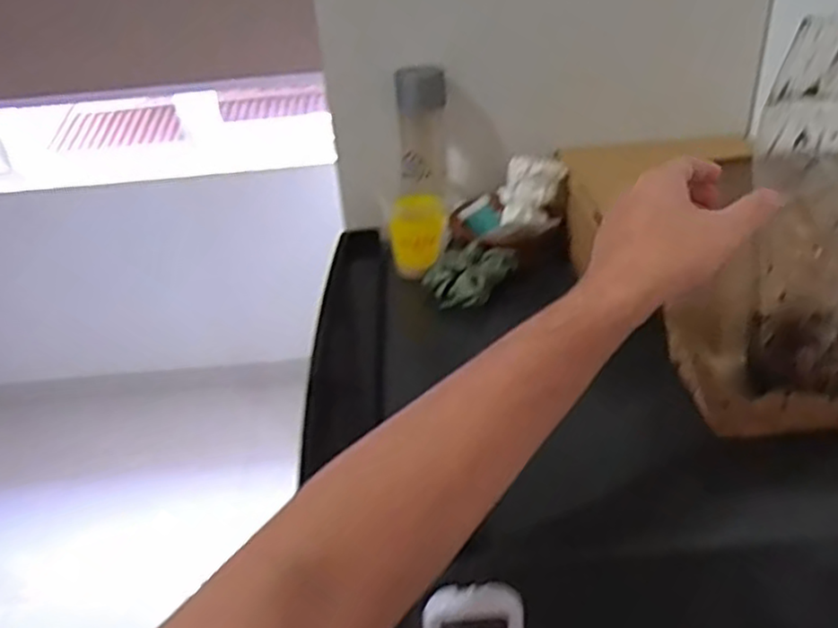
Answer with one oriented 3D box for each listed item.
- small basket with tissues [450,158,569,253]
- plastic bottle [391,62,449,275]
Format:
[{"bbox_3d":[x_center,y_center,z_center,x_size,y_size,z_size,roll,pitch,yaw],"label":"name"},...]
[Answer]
[{"bbox_3d":[0.107,-0.140,0.832,0.112,0.089,0.093,-24,36,-28],"label":"small basket with tissues"},{"bbox_3d":[0.005,-0.163,0.824,0.055,0.232,0.071,3,2,12],"label":"plastic bottle"}]

